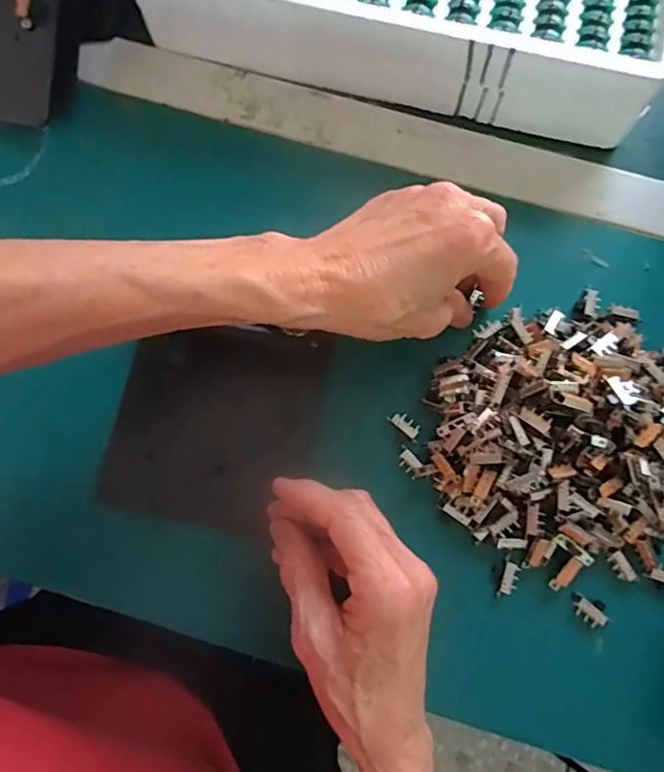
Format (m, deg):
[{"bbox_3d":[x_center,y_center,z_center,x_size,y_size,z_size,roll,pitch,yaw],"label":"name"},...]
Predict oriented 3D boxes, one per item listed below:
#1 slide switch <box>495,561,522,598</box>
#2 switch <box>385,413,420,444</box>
[{"bbox_3d":[0.094,0.104,0.288,0.008,0.004,0.019,19,78,4],"label":"slide switch"},{"bbox_3d":[0.042,0.022,0.303,0.020,0.004,0.009,41,81,8],"label":"switch"}]

